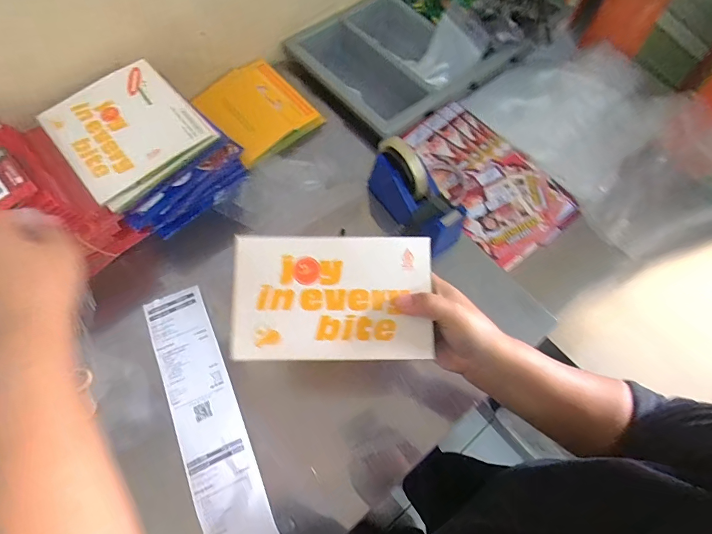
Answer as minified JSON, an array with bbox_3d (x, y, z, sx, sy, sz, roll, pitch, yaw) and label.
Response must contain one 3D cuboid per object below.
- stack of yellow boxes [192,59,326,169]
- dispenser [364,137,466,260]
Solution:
[{"bbox_3d":[-0.165,-0.267,0.658,0.151,0.022,0.187,-36,72,-15],"label":"stack of yellow boxes"},{"bbox_3d":[0.082,-0.092,0.560,0.066,0.126,0.159,-38,73,-16],"label":"dispenser"}]

